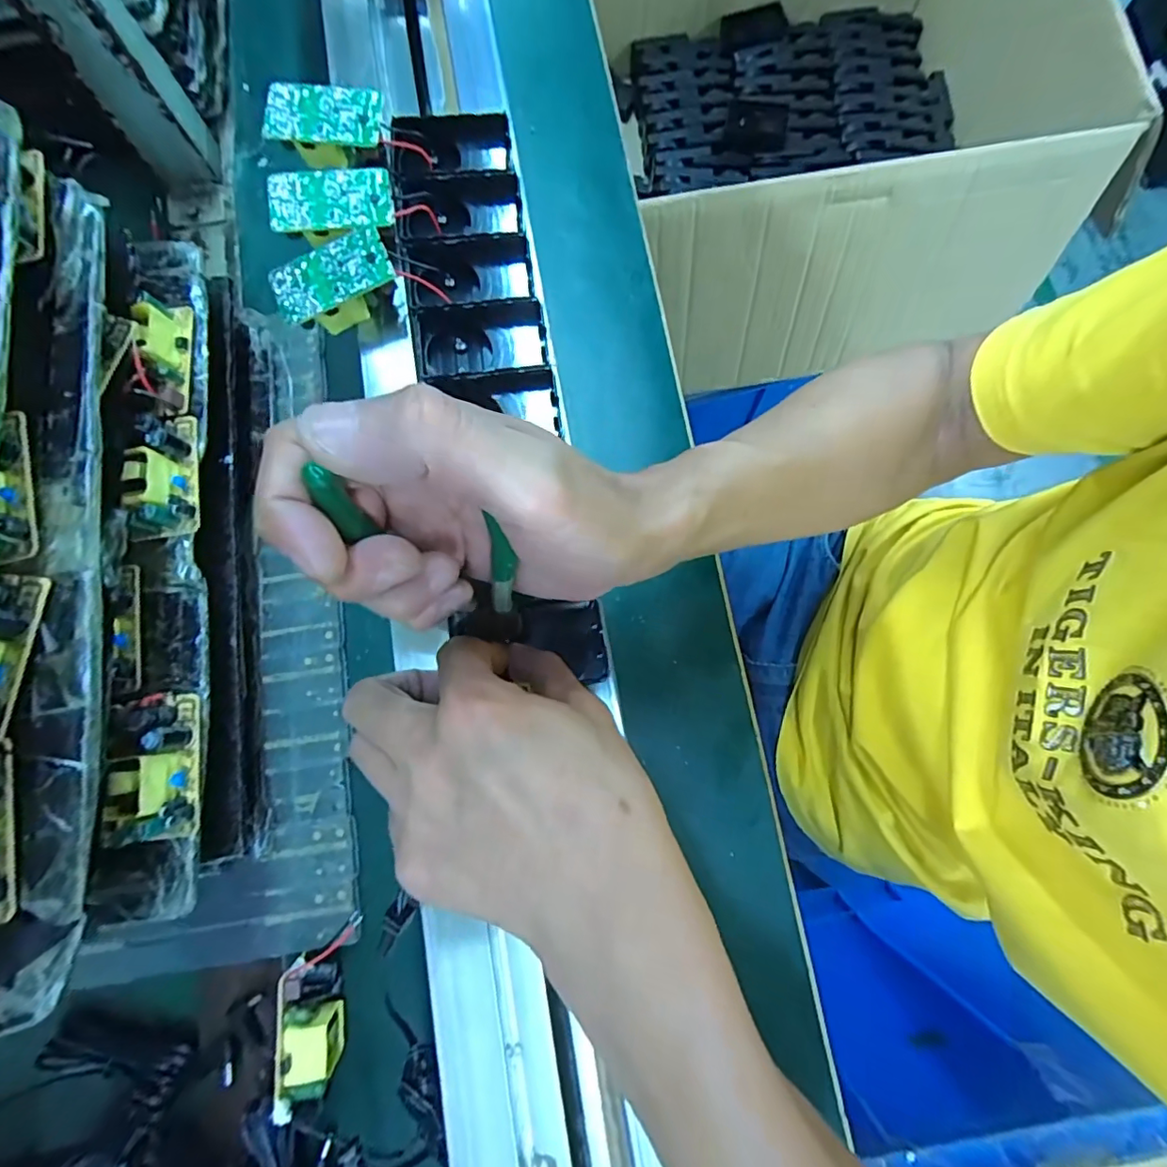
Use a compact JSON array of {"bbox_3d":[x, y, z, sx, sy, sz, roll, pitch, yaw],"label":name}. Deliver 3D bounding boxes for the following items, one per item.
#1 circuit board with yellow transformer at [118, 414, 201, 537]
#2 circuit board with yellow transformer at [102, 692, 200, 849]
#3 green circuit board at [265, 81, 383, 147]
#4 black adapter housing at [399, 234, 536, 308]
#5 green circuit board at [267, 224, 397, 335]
[{"bbox_3d":[-0.217,-0.057,0.270,0.030,0.023,0.062,-8,80,-1],"label":"circuit board with yellow transformer"},{"bbox_3d":[-0.196,0.084,0.245,0.029,0.022,0.063,-7,80,-1],"label":"circuit board with yellow transformer"},{"bbox_3d":[-0.148,-0.267,0.306,0.063,0.008,0.035,3,80,1],"label":"green circuit board"},{"bbox_3d":[-0.066,-0.178,0.314,0.070,0.031,0.044,-7,80,0],"label":"black adapter housing"},{"bbox_3d":[-0.133,-0.162,0.294,0.064,0.020,0.039,-27,81,2],"label":"green circuit board"}]

